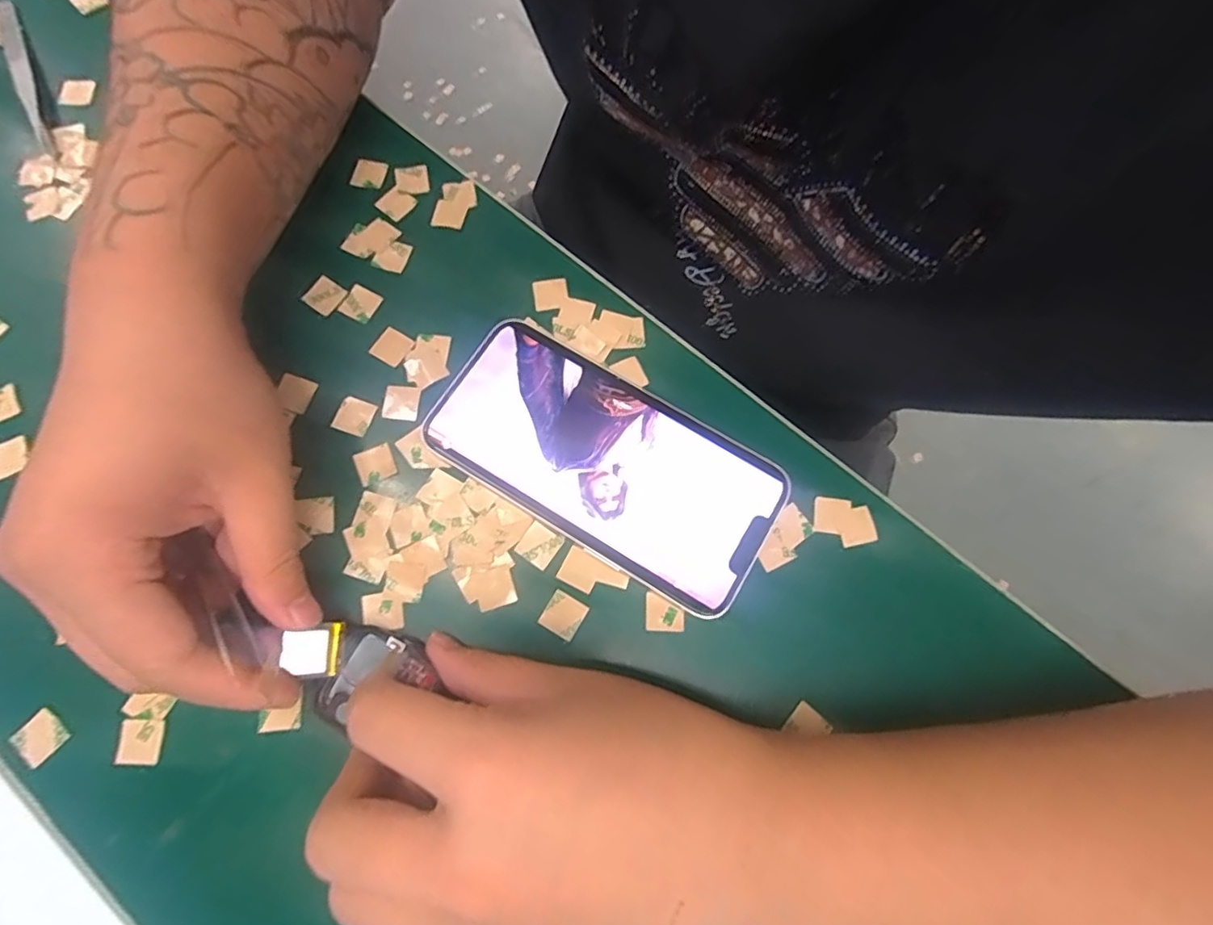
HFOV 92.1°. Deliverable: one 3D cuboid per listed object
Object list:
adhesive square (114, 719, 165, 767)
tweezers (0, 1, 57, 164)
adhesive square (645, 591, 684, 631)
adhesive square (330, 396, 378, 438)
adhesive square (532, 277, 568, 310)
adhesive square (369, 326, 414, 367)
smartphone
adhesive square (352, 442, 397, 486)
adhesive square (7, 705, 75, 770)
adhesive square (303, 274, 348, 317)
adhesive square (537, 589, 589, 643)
[{"bbox_3d":[-0.172,0.102,0.214,0.016,0.004,0.015,2,74,-1],"label":"adhesive square"},{"bbox_3d":[-0.292,-0.195,0.293,0.012,0.007,0.110,-27,76,-8],"label":"tweezers"},{"bbox_3d":[0.023,0.060,0.234,0.015,0.004,0.015,2,74,-1],"label":"adhesive square"},{"bbox_3d":[-0.109,-0.020,0.252,0.015,0.004,0.015,20,75,2],"label":"adhesive square"},{"bbox_3d":[-0.026,-0.078,0.272,0.015,0.004,0.015,-9,79,-4],"label":"adhesive square"},{"bbox_3d":[-0.096,-0.052,0.262,0.015,0.004,0.015,31,75,5],"label":"adhesive square"},{"bbox_3d":[-0.001,-0.001,0.246,0.143,0.009,0.070,31,76,8],"label":"smartphone"},{"bbox_3d":[-0.098,0.001,0.247,0.015,0.004,0.015,-23,78,-8],"label":"adhesive square"},{"bbox_3d":[-0.208,0.101,0.214,0.015,0.004,0.017,37,77,9],"label":"adhesive square"},{"bbox_3d":[-0.129,-0.077,0.266,0.016,0.004,0.016,31,76,7],"label":"adhesive square"},{"bbox_3d":[-0.017,0.060,0.230,0.015,0.004,0.015,30,76,7],"label":"adhesive square"}]

